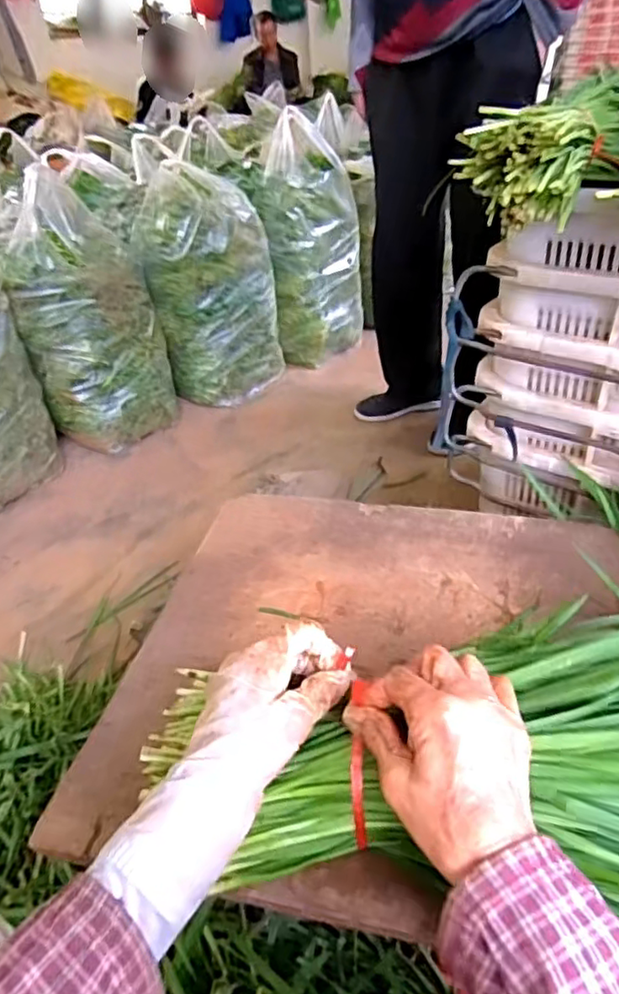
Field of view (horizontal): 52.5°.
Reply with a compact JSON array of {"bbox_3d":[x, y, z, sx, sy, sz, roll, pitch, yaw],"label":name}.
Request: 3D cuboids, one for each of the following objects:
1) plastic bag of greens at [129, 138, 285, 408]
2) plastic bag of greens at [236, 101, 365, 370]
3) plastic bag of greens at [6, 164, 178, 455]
[{"bbox_3d":[-0.250,-0.562,1.689,0.310,0.558,0.346,-5,36,-3],"label":"plastic bag of greens"},{"bbox_3d":[-0.003,-0.708,1.796,0.304,0.623,0.252,-16,38,-17],"label":"plastic bag of greens"},{"bbox_3d":[-0.510,-0.407,1.481,0.297,0.587,0.237,-14,37,-15],"label":"plastic bag of greens"}]

